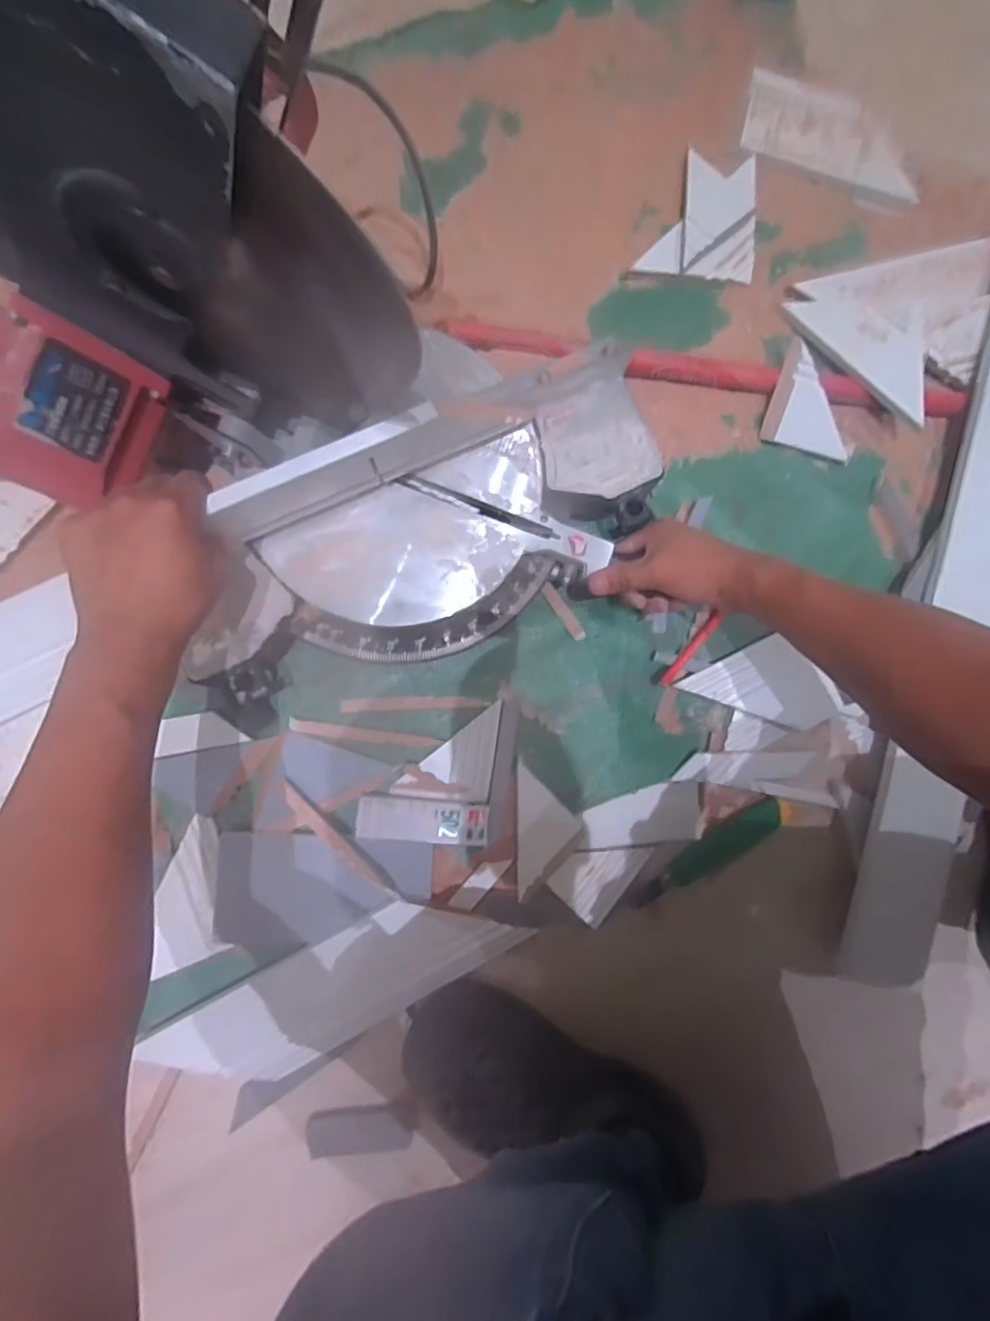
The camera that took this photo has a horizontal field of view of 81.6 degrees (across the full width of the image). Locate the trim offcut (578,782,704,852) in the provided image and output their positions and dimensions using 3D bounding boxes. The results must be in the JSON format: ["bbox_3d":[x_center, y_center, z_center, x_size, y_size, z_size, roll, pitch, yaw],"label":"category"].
[{"bbox_3d":[0.145,0.155,0.573,0.123,0.006,0.059,-3,87,-5],"label":"trim offcut"}]

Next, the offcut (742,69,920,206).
[{"bbox_3d":[0.360,-0.554,0.605,0.197,0.019,0.073,19,86,-4],"label":"offcut"}]

